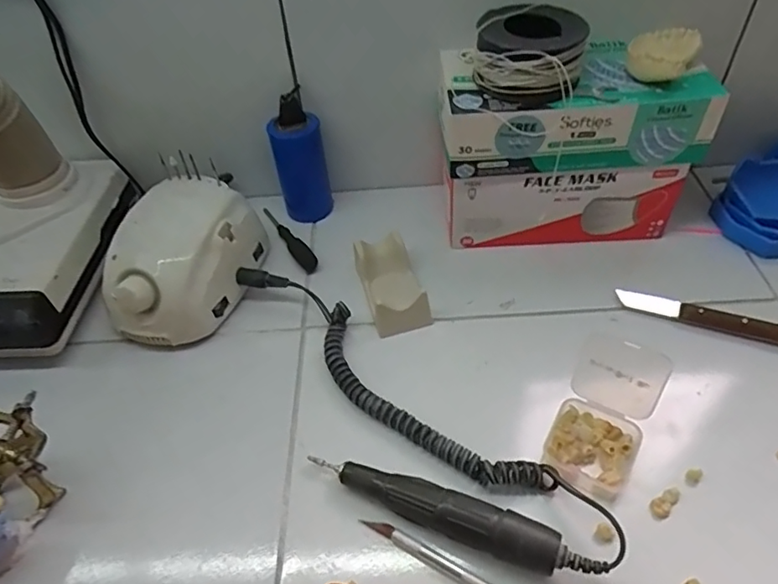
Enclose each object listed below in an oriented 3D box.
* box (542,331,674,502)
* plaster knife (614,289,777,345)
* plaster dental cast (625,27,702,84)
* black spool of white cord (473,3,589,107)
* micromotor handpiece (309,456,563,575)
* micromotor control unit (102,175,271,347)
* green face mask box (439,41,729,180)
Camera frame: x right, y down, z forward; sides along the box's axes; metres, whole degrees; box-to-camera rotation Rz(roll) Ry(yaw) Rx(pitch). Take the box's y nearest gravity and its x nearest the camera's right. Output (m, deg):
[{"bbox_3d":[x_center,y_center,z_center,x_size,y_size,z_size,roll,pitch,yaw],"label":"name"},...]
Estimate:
[{"bbox_3d":[0.147,0.083,0.375,0.056,0.055,0.087,20,52,22],"label":"box"},{"bbox_3d":[0.268,0.021,0.454,0.152,0.015,0.016,17,51,20],"label":"plaster knife"},{"bbox_3d":[0.215,-0.188,0.440,0.046,0.024,0.055,25,54,25],"label":"plaster dental cast"},{"bbox_3d":[0.108,-0.187,0.436,0.087,0.049,0.066,16,51,19],"label":"black spool of white cord"},{"bbox_3d":[0.025,0.136,0.352,0.160,0.023,0.027,18,51,20],"label":"micromotor handpiece"},{"bbox_3d":[-0.182,-0.027,0.484,0.099,0.080,0.134,8,49,12],"label":"micromotor control unit"},{"bbox_3d":[0.151,-0.156,0.470,0.214,0.062,0.095,-4,47,1],"label":"green face mask box"}]

